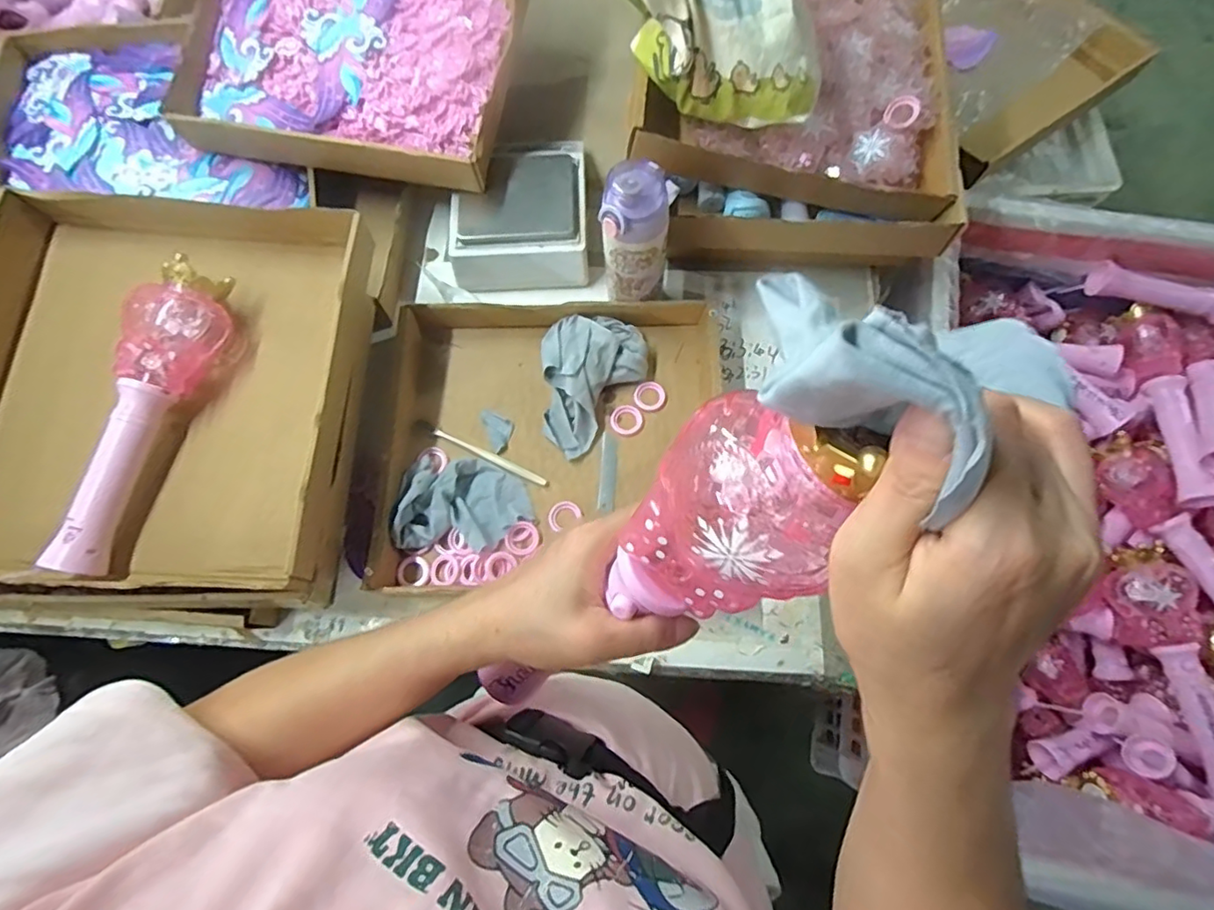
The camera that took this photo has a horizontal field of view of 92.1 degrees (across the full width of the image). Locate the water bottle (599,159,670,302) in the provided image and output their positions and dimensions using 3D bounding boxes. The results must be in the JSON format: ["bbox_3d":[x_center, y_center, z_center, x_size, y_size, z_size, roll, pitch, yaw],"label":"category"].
[{"bbox_3d":[0.032,-0.236,0.641,0.075,0.170,0.075,5,72,3],"label":"water bottle"}]

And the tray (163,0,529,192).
[{"bbox_3d":[-0.313,-0.562,0.763,0.393,0.079,0.392,10,73,5],"label":"tray"}]

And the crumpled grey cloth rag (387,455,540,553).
[{"bbox_3d":[-0.159,0.054,0.659,0.145,0.043,0.108,4,72,3],"label":"crumpled grey cloth rag"}]

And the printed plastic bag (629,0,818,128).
[{"bbox_3d":[0.114,-0.457,0.585,0.228,0.154,0.150,11,73,5],"label":"printed plastic bag"}]

